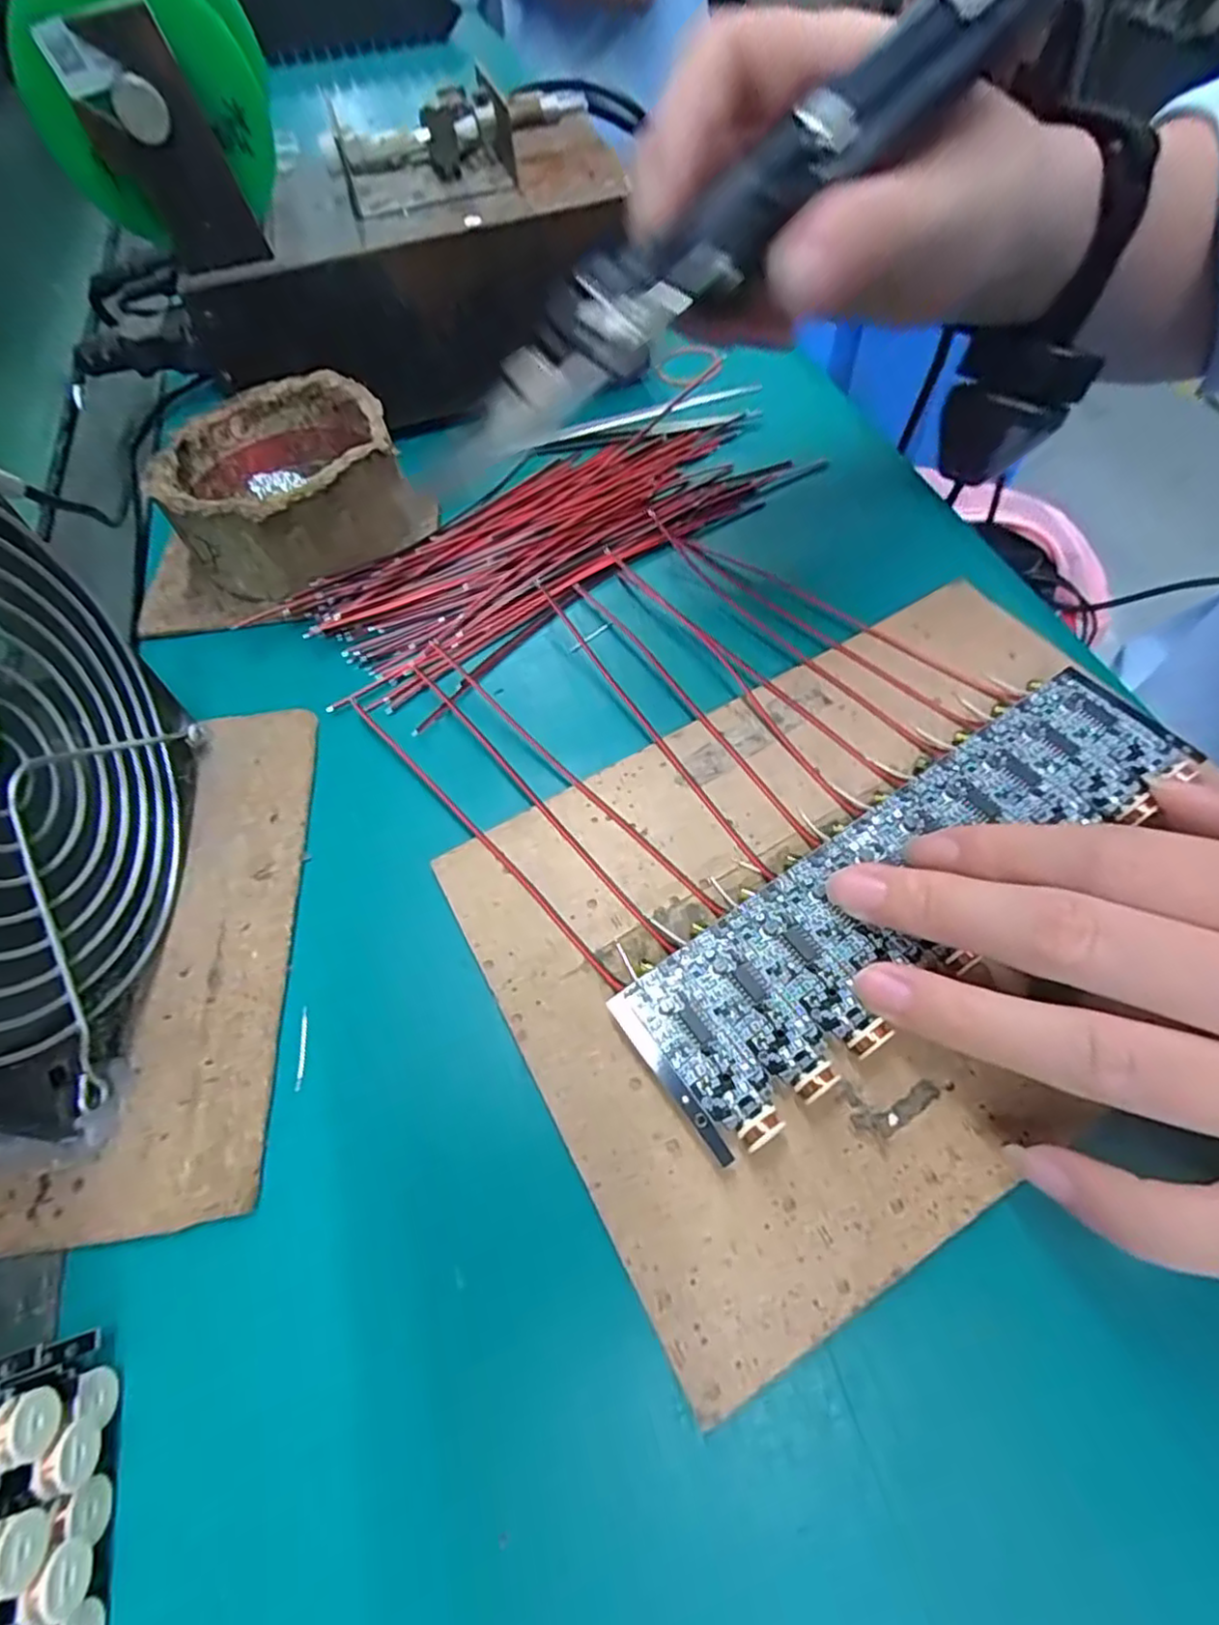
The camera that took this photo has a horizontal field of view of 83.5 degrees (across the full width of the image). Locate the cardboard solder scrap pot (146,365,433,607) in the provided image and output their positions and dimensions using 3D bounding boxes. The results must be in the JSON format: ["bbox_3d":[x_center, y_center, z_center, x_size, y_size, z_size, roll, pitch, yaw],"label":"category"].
[{"bbox_3d":[-0.119,-0.121,0.253,0.080,0.038,0.079,-32,62,-14],"label":"cardboard solder scrap pot"}]

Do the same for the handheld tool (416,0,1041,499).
[{"bbox_3d":[0.029,-0.136,0.154,0.178,0.013,0.024,-39,62,3],"label":"handheld tool"}]

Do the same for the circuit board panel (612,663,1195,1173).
[{"bbox_3d":[0.077,0.016,0.171,0.161,0.008,0.043,-33,62,-15],"label":"circuit board panel"}]

